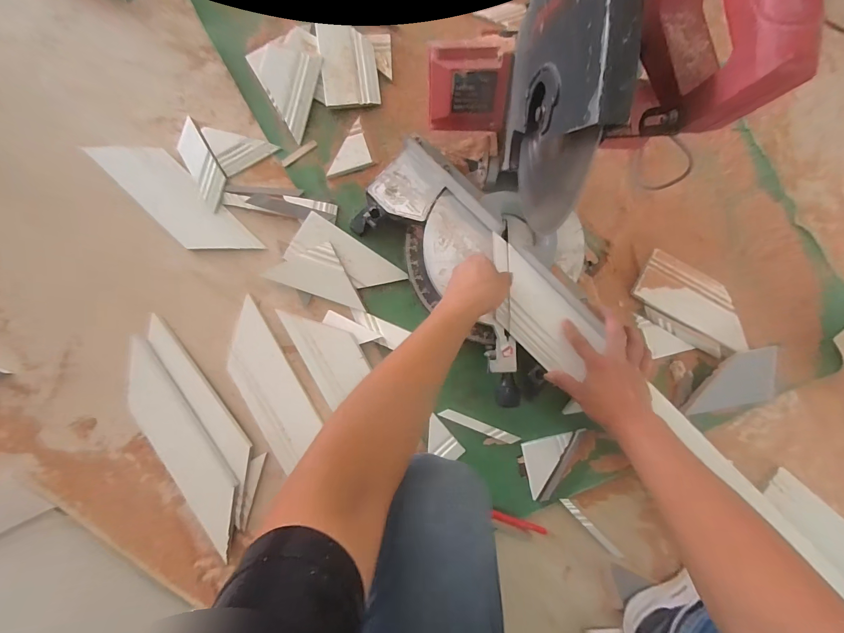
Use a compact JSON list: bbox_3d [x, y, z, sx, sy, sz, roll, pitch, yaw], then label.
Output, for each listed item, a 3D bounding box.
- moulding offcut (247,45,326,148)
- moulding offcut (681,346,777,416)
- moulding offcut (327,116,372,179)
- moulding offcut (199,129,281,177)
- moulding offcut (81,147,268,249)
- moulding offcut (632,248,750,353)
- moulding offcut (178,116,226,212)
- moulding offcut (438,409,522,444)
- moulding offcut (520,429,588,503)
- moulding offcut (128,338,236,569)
[{"bbox_3d":[-0.263,-0.412,0.666,0.134,0.028,0.140,20,100,6],"label":"moulding offcut"},{"bbox_3d":[0.545,0.116,0.659,0.175,0.024,0.094,-10,87,-2],"label":"moulding offcut"},{"bbox_3d":[-0.120,-0.296,0.670,0.057,0.010,0.116,26,86,0],"label":"moulding offcut"},{"bbox_3d":[-0.329,-0.317,0.669,0.101,0.013,0.089,-30,88,-3],"label":"moulding offcut"},{"bbox_3d":[-0.437,-0.207,0.658,0.295,0.017,0.097,45,83,-8],"label":"moulding offcut"},{"bbox_3d":[0.493,-0.029,0.661,0.214,0.027,0.101,28,86,0],"label":"moulding offcut"},{"bbox_3d":[-0.391,-0.270,0.655,0.052,0.015,0.166,-28,88,-3],"label":"moulding offcut"},{"bbox_3d":[0.102,0.194,0.650,0.146,0.011,0.016,23,86,0],"label":"moulding offcut"},{"bbox_3d":[0.239,0.263,0.650,0.109,0.008,0.100,-13,87,-2],"label":"moulding offcut"},{"bbox_3d":[-0.409,0.218,0.625,0.093,0.028,0.371,-34,88,-3],"label":"moulding offcut"}]

